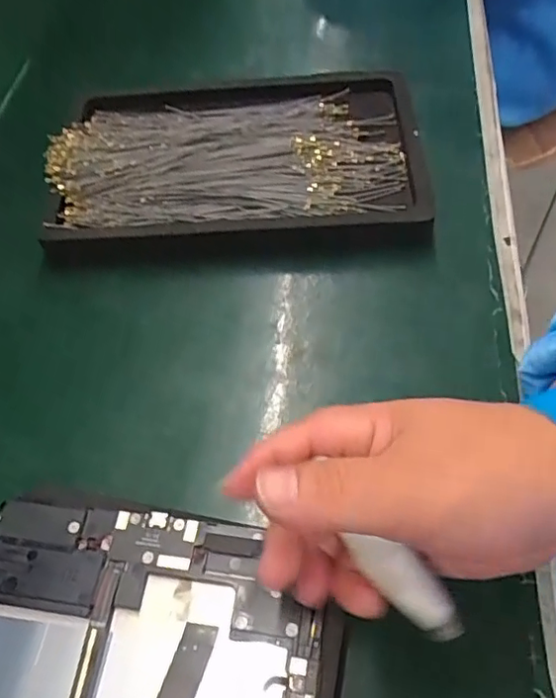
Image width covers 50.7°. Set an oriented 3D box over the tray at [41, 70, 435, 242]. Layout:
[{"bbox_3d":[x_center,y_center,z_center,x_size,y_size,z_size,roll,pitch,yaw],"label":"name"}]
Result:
[{"bbox_3d":[-0.029,-0.133,0.411,0.249,0.032,0.157,-1,56,3],"label":"tray"}]

